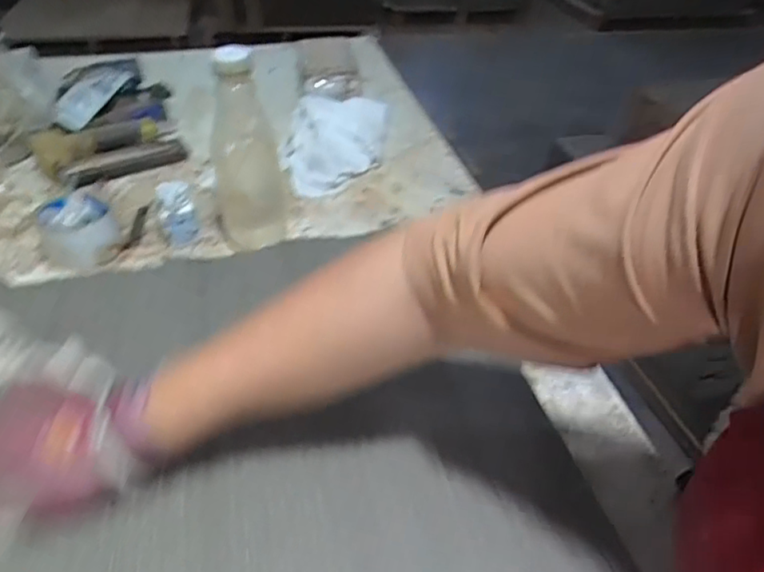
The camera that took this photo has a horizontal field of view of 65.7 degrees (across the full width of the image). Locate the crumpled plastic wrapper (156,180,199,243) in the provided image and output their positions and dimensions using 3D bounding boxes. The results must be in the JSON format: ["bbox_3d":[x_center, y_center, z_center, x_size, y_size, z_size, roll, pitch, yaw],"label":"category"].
[{"bbox_3d":[-0.235,-0.079,0.688,0.036,0.086,0.025,-11,40,-16],"label":"crumpled plastic wrapper"}]

